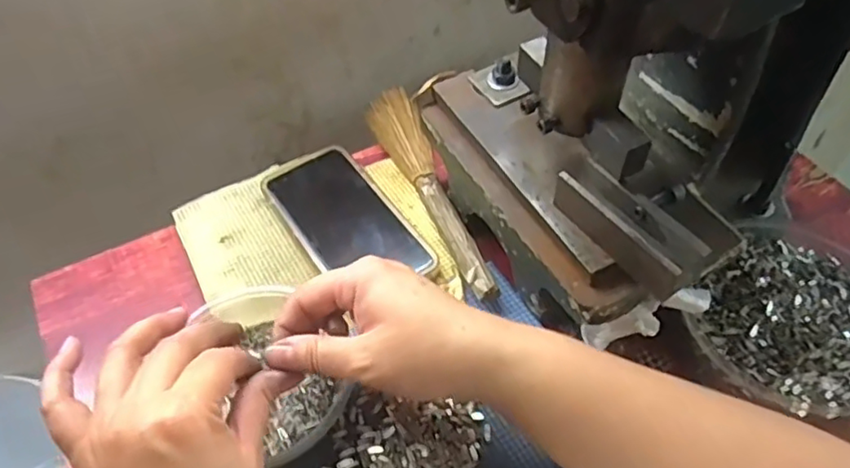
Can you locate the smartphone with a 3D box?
[{"bbox_3d":[-0.062,-0.014,0.471,0.076,0.008,0.144,-29,57,-19],"label":"smartphone"}]

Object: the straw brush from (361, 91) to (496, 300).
[{"bbox_3d":[0.000,-0.045,0.489,0.040,0.020,0.235,-16,53,-11],"label":"straw brush"}]

